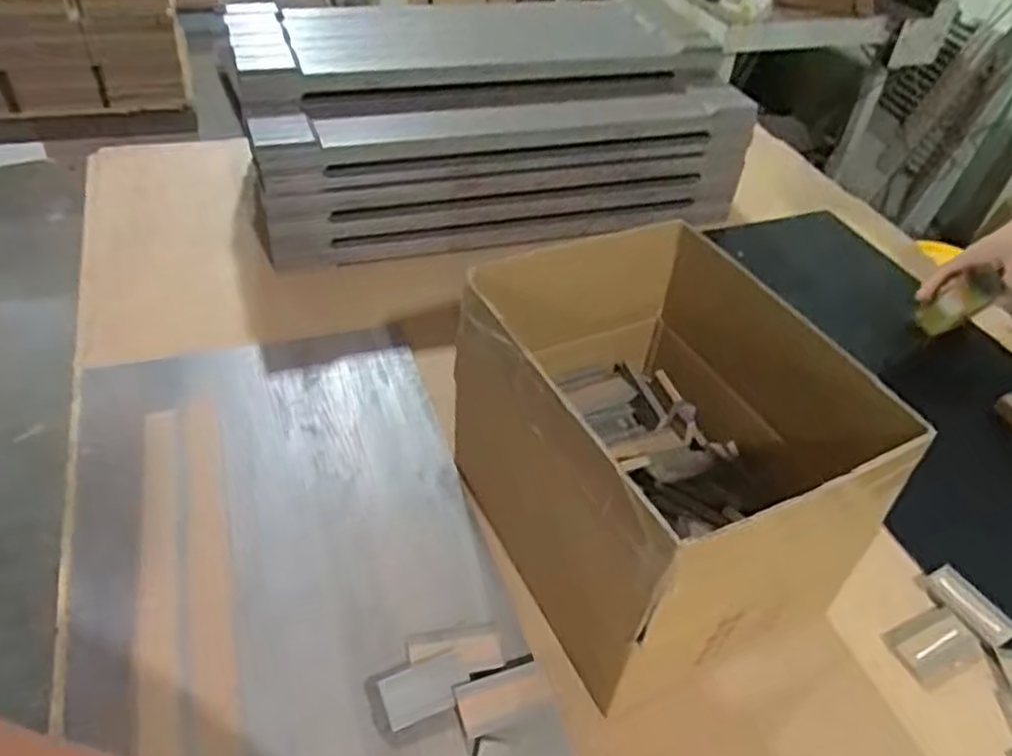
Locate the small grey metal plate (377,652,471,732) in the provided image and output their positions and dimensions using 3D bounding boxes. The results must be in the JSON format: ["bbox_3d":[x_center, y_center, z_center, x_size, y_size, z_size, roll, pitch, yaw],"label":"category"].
[{"bbox_3d":[-0.064,0.251,0.613,0.072,0.010,0.042,-13,47,-20],"label":"small grey metal plate"}]

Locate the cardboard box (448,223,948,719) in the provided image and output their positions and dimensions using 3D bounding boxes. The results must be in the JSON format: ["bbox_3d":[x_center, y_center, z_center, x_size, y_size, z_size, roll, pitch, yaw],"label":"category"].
[{"bbox_3d":[0.132,0.062,0.681,0.284,0.241,0.324,-16,47,-22],"label":"cardboard box"}]

